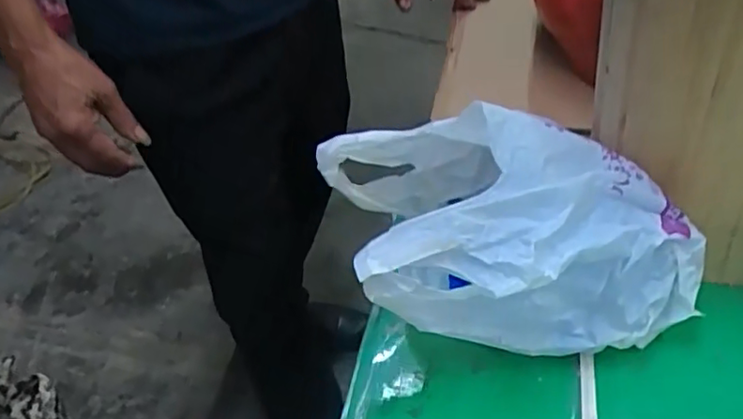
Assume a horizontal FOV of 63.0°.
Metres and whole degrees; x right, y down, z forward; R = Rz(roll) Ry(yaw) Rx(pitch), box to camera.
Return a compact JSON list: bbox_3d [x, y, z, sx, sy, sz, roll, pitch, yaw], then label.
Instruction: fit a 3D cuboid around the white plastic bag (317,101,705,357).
[{"bbox_3d":[0.089,0.008,0.421,0.225,0.148,0.160,-10,40,-3],"label":"white plastic bag"}]

